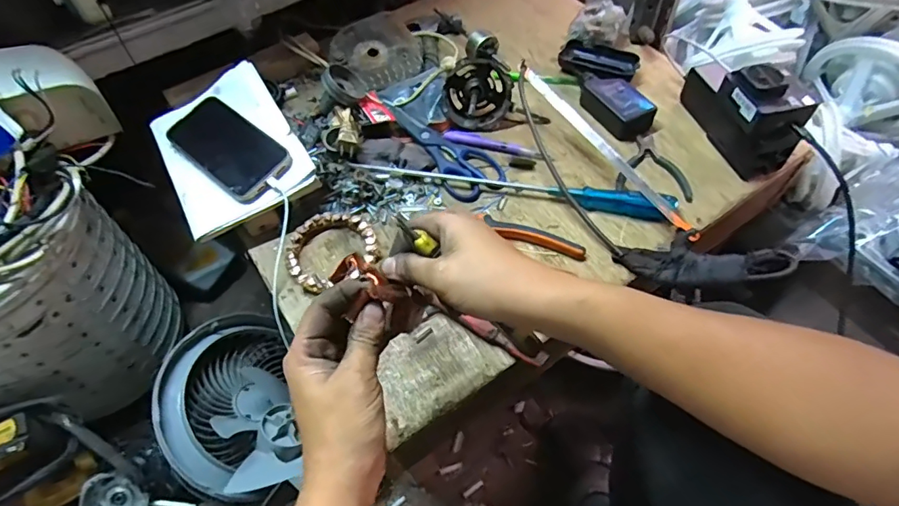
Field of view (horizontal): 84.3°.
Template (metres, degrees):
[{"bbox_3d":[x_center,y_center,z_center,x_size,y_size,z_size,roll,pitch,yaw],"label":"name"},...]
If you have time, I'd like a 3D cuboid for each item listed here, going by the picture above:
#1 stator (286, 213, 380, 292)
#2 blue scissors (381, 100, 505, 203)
[{"bbox_3d":[-0.134,-0.005,0.565,0.101,0.015,0.093,-1,56,2],"label":"stator"},{"bbox_3d":[-0.007,-0.149,0.649,0.075,0.022,0.198,-28,59,-15],"label":"blue scissors"}]

